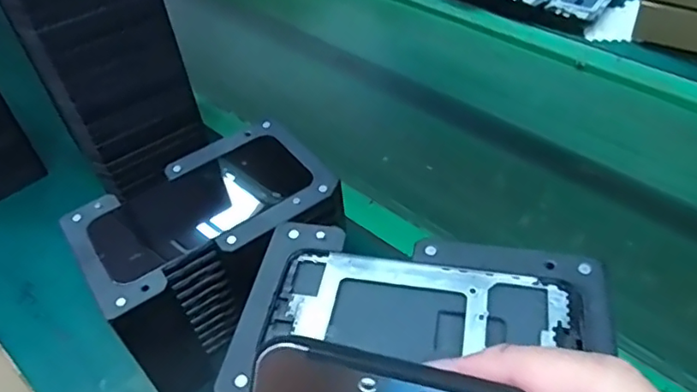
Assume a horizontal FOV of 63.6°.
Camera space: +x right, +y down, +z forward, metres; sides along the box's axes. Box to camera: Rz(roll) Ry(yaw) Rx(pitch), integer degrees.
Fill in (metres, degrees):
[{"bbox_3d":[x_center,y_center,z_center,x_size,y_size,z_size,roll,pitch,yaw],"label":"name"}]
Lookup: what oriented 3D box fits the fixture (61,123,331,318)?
[{"bbox_3d":[-0.109,0.007,0.423,0.185,0.013,0.108,-29,51,-21],"label":"fixture"}]

